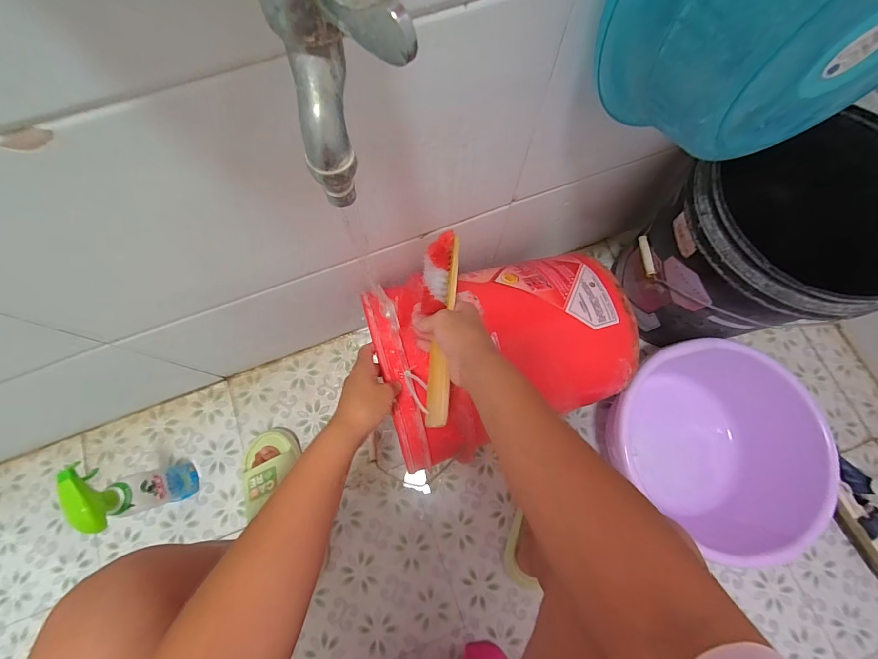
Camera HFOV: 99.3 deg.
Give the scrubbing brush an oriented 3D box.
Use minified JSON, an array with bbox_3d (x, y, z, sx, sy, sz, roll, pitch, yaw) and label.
[{"bbox_3d":[0.000,-0.004,0.398,0.037,0.035,0.204,2,78,0],"label":"scrubbing brush"}]

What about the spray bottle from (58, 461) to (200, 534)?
[{"bbox_3d":[-0.498,0.266,0.623,0.053,0.241,0.097,-12,74,-4],"label":"spray bottle"}]

